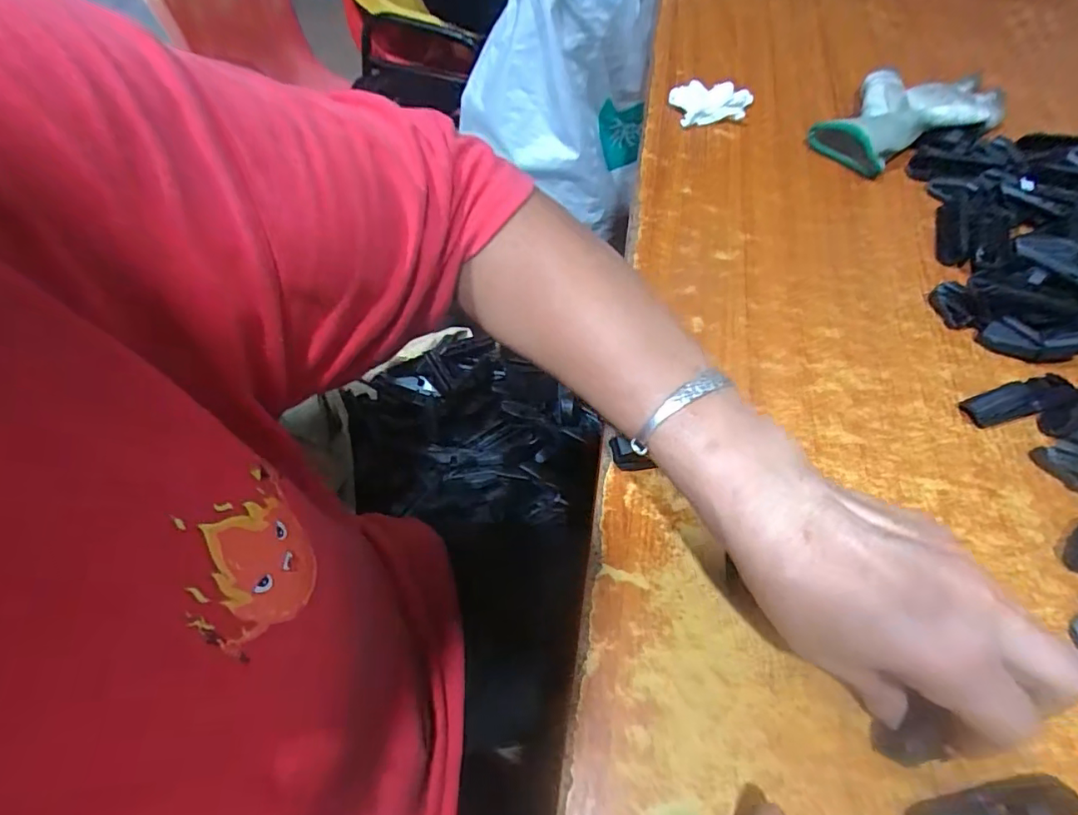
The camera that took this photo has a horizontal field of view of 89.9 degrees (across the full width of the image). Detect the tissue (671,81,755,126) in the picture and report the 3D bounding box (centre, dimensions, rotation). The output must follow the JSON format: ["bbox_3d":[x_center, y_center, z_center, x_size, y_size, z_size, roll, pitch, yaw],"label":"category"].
[{"bbox_3d":[0.160,-0.281,0.501,0.075,0.020,0.050,9,58,4],"label":"tissue"}]

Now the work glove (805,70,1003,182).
[{"bbox_3d":[0.340,-0.269,0.487,0.202,0.040,0.097,-22,61,-15],"label":"work glove"}]

